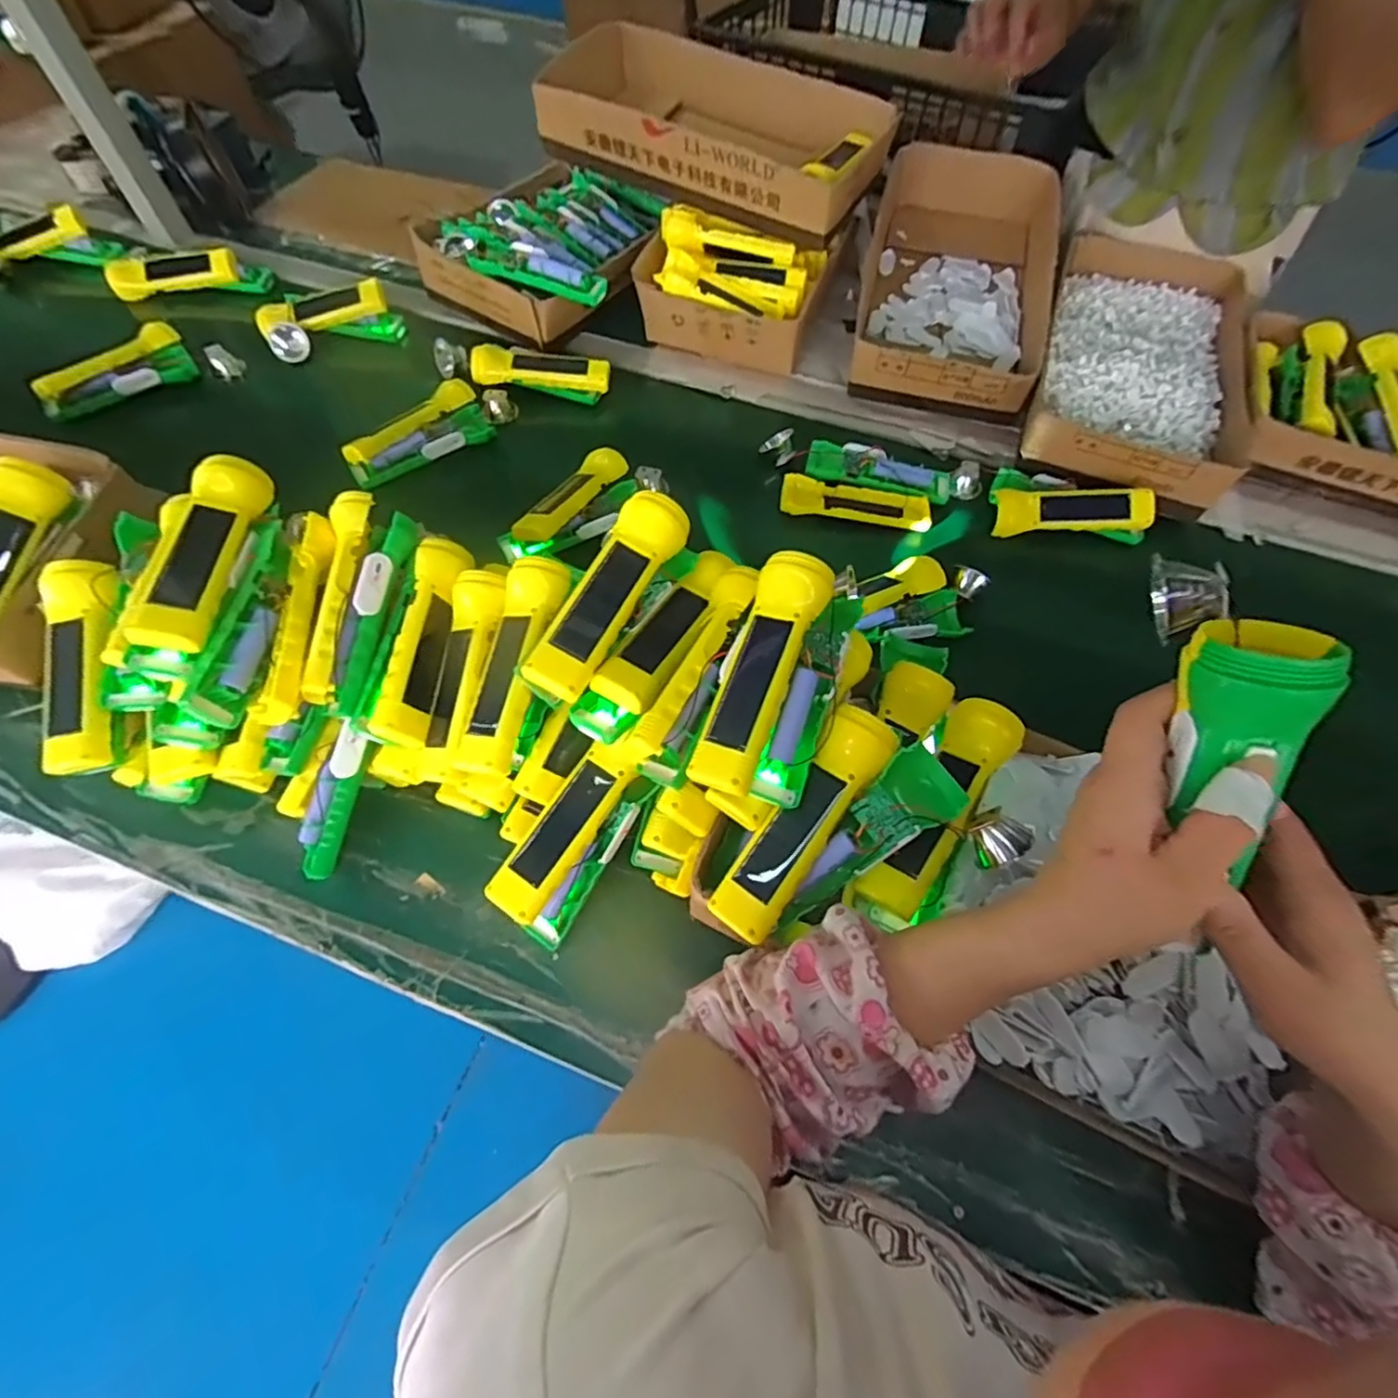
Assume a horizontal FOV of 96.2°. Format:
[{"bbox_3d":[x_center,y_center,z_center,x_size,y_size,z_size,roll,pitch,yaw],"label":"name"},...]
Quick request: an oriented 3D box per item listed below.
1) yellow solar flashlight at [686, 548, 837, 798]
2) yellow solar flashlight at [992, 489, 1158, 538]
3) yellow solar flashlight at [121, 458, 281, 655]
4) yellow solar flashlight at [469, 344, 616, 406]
[{"bbox_3d":[0.041,-0.018,0.411,0.045,0.033,0.163,21,77,10],"label":"yellow solar flashlight"},{"bbox_3d":[0.408,-0.211,0.695,0.163,0.045,0.055,0,60,-1],"label":"yellow solar flashlight"},{"bbox_3d":[-0.374,-0.112,0.469,0.046,0.033,0.166,3,60,1],"label":"yellow solar flashlight"},{"bbox_3d":[-0.197,-0.409,0.778,0.164,0.039,0.053,7,60,3],"label":"yellow solar flashlight"}]

